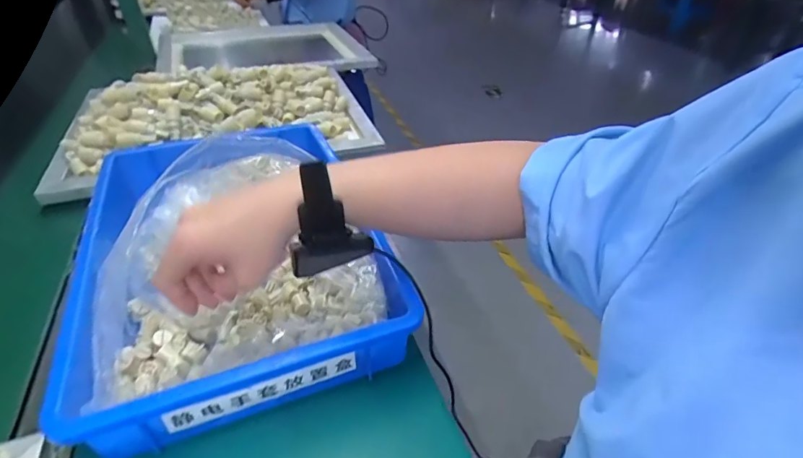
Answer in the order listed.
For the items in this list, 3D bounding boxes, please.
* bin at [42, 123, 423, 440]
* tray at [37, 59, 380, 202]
[{"bbox_3d":[-0.196,0.013,0.505,0.281,0.073,0.416,-17,42,-18],"label":"bin"},{"bbox_3d":[-0.329,-0.228,0.798,0.511,0.076,0.367,-12,40,-13],"label":"tray"}]

